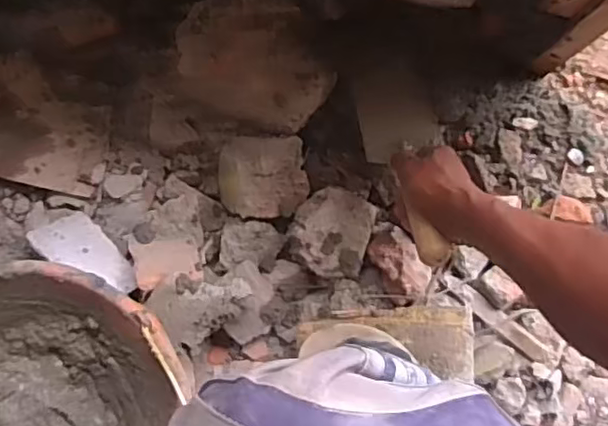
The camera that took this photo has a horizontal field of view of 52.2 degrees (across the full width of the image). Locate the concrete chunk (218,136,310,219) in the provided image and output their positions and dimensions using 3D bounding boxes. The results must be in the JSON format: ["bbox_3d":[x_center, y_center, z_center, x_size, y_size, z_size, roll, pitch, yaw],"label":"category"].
[{"bbox_3d":[-0.050,-0.045,0.753,0.106,0.058,0.100,-2,85,-3],"label":"concrete chunk"}]

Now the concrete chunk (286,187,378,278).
[{"bbox_3d":[0.034,0.022,0.751,0.093,0.047,0.102,19,84,-1],"label":"concrete chunk"}]

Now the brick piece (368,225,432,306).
[{"bbox_3d":[0.118,0.060,0.767,0.060,0.052,0.096,-30,87,-5],"label":"brick piece"}]

